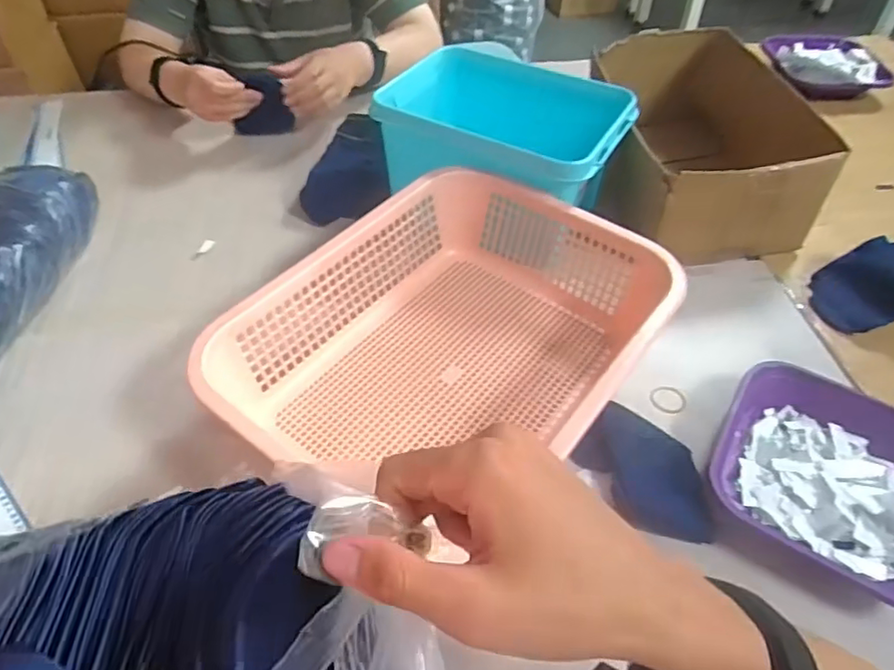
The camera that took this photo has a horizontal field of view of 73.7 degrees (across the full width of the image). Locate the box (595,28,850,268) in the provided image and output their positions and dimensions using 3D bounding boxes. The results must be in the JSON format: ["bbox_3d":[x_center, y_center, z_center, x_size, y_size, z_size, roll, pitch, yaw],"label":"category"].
[{"bbox_3d":[0.324,-0.265,0.802,0.219,0.138,0.364,-1,48,0],"label":"box"}]

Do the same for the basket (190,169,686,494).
[{"bbox_3d":[0.010,0.008,0.558,0.301,0.099,0.376,28,54,24],"label":"basket"}]

